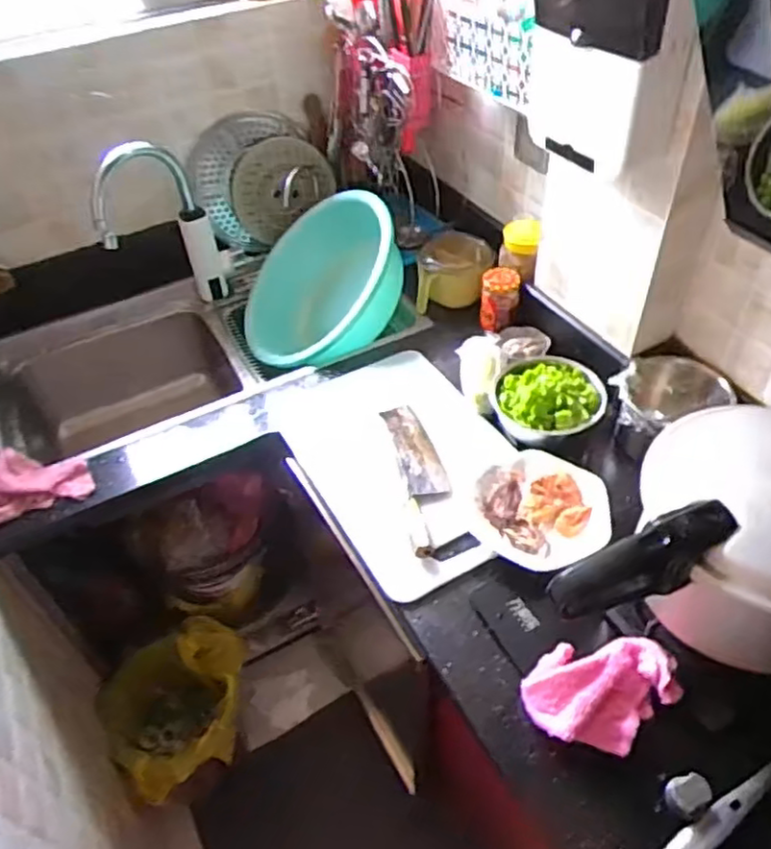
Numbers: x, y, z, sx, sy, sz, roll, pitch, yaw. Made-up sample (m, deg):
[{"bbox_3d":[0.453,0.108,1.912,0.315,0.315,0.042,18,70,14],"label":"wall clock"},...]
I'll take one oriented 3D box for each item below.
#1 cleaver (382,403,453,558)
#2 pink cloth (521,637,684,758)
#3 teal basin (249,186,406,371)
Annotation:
[{"bbox_3d":[0.050,0.069,1.023,0.072,0.021,0.296,-10,46,-6],"label":"cleaver"},{"bbox_3d":[0.243,0.303,0.765,0.165,0.042,0.109,-4,46,0],"label":"pink cloth"},{"bbox_3d":[-0.103,-0.273,1.366,0.290,0.175,0.402,23,79,46],"label":"teal basin"}]

